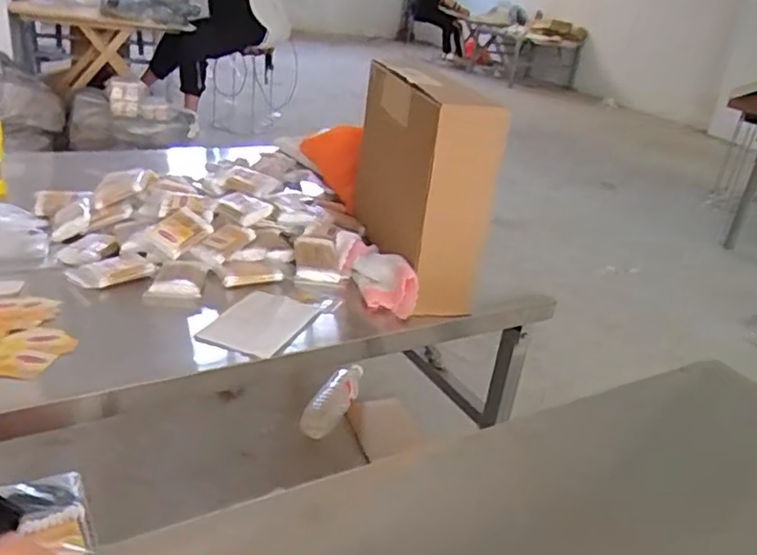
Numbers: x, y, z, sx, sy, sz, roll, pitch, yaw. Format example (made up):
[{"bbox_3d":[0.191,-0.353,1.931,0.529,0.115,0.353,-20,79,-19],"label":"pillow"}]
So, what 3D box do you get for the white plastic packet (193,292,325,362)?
[{"bbox_3d":[-0.134,0.048,0.717,0.102,0.014,0.136,14,27,13],"label":"white plastic packet"}]

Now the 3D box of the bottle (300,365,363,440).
[{"bbox_3d":[-0.093,0.248,1.316,0.080,0.057,0.206,12,27,10],"label":"bottle"}]

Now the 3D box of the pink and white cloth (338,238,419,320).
[{"bbox_3d":[-0.002,-0.006,0.807,0.051,0.061,0.152,-4,29,-22],"label":"pink and white cloth"}]

